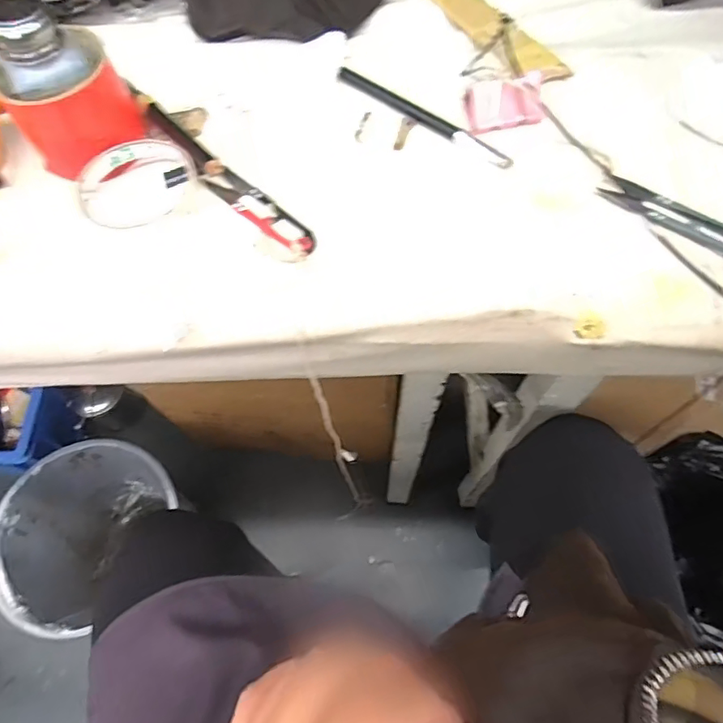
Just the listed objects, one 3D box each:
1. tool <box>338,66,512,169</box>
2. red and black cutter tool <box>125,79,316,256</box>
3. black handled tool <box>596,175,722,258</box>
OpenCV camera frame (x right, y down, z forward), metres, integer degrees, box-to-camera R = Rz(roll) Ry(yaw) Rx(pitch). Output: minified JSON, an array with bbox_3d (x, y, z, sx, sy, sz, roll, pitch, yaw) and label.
[{"bbox_3d":[0.043,-0.181,0.390,0.153,0.007,0.014,38,72,18],"label":"tool"},{"bbox_3d":[-0.108,-0.141,0.377,0.023,0.018,0.215,-42,70,-16],"label":"red and black cutter tool"},{"bbox_3d":[0.203,-0.092,0.343,0.097,0.005,0.023,36,71,17],"label":"black handled tool"}]

